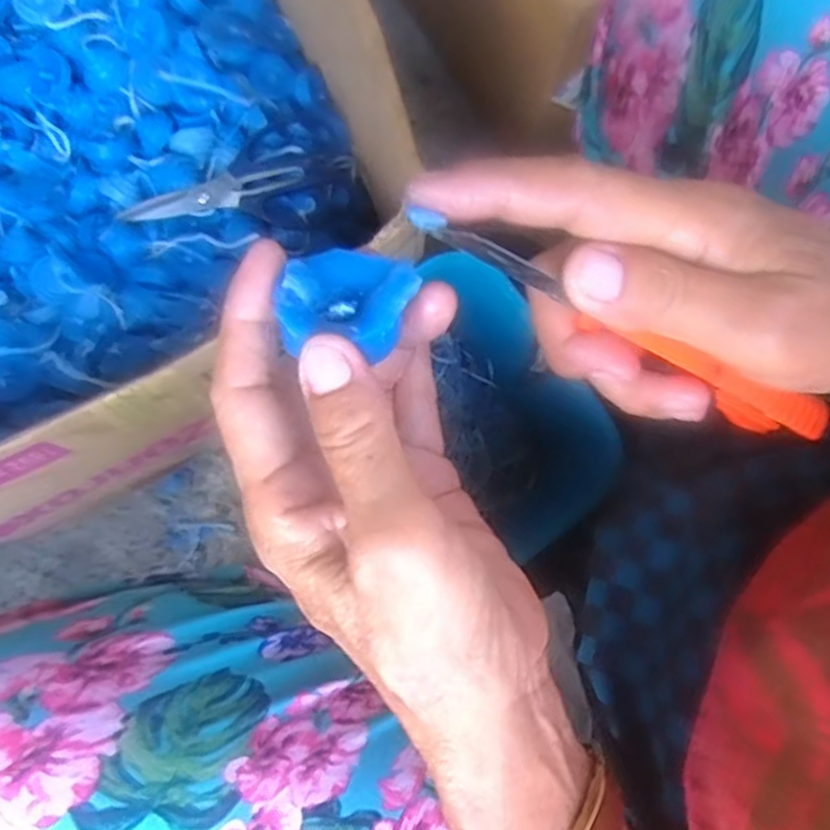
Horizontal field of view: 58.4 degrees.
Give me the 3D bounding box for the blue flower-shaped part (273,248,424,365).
[{"bbox_3d":[-0.018,-0.031,0.205,0.035,0.014,0.034,7,78,0],"label":"blue flower-shaped part"}]

